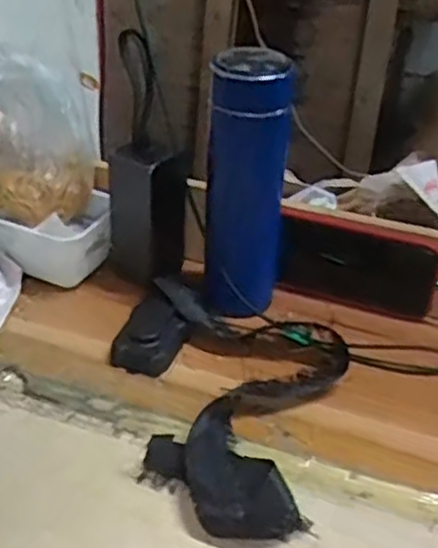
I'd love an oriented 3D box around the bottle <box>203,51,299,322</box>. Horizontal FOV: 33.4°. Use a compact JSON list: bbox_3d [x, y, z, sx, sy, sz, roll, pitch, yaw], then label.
[{"bbox_3d":[0.023,-0.066,0.609,0.065,0.227,0.055,7,37,4],"label":"bottle"}]

